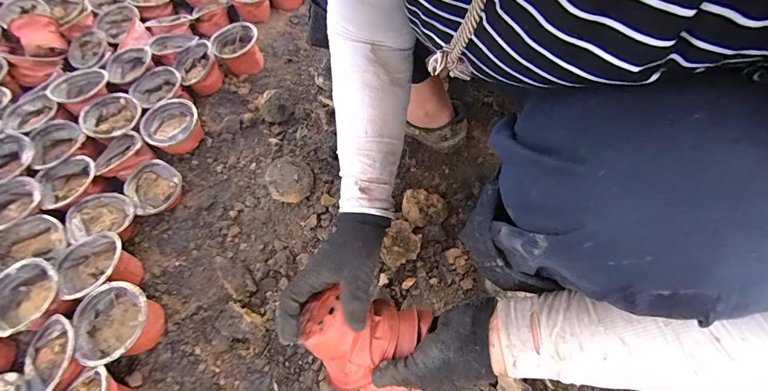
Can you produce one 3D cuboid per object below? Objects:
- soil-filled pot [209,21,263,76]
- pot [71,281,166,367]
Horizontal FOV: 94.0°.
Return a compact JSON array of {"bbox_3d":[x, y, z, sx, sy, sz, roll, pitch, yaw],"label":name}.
[{"bbox_3d":[-0.306,-0.305,0.763,0.091,0.079,0.081,-16,62,-6],"label":"soil-filled pot"},{"bbox_3d":[-0.354,0.177,0.490,0.092,0.070,0.095,-1,61,2],"label":"pot"}]

